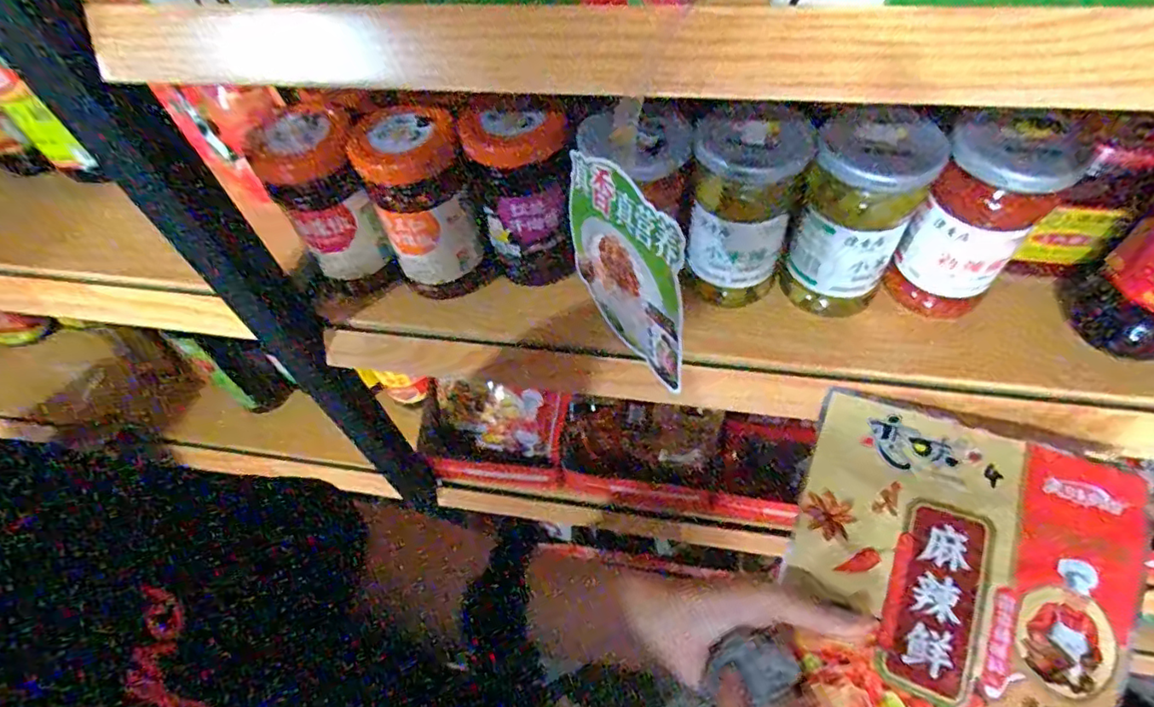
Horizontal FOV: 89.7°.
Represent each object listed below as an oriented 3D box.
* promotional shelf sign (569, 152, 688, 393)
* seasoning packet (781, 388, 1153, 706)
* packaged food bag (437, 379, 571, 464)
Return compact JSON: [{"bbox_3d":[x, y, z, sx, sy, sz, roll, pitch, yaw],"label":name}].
[{"bbox_3d":[0.019,-0.034,0.228,0.004,0.075,0.078,-23,53,-19],"label":"promotional shelf sign"},{"bbox_3d":[0.196,0.136,0.310,0.161,0.024,0.205,18,69,21],"label":"seasoning packet"},{"bbox_3d":[-0.079,0.064,0.635,0.142,0.077,0.040,9,19,12],"label":"packaged food bag"}]

